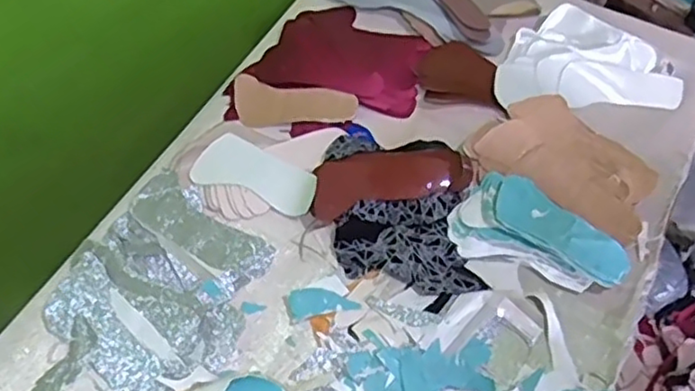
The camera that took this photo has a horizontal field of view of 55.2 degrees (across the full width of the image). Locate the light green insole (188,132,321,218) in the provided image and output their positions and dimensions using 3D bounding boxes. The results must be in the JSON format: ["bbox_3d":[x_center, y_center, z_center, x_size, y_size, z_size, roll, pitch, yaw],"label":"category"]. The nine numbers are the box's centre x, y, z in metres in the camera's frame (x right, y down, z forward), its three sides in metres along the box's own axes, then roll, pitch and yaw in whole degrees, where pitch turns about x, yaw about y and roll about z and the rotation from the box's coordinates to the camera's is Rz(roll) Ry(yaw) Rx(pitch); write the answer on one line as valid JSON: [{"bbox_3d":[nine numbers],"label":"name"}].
[{"bbox_3d":[-0.112,-0.028,0.817,0.154,0.007,0.067,19,83,13],"label":"light green insole"}]

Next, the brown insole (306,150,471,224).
[{"bbox_3d":[0.049,-0.023,0.819,0.191,0.029,0.072,-12,56,-8],"label":"brown insole"}]

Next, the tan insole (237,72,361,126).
[{"bbox_3d":[-0.075,-0.118,0.896,0.168,0.015,0.065,12,90,7],"label":"tan insole"}]

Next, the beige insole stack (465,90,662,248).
[{"bbox_3d":[0.275,-0.046,0.841,0.226,0.057,0.117,27,60,17],"label":"beige insole stack"}]

